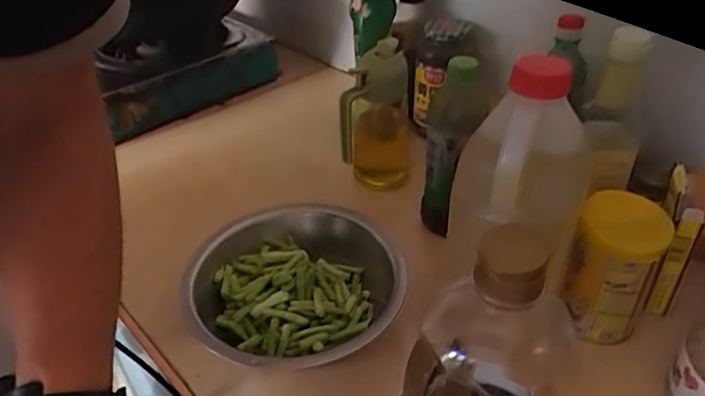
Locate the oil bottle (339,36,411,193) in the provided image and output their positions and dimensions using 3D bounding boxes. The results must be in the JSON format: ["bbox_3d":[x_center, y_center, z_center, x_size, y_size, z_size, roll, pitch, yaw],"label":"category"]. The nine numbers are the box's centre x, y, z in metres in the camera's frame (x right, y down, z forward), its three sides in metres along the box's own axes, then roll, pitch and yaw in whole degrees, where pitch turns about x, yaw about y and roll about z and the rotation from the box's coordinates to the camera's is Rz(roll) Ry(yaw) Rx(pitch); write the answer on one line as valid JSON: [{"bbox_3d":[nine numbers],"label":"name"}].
[{"bbox_3d":[0.034,-0.103,0.720,0.079,0.185,0.115,3,38,9],"label":"oil bottle"}]

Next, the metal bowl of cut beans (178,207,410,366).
[{"bbox_3d":[-0.051,0.095,0.548,0.200,0.079,0.179,-14,38,-13],"label":"metal bowl of cut beans"}]

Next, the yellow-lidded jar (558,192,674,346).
[{"bbox_3d":[0.237,0.066,0.507,0.069,0.140,0.072,-3,37,2],"label":"yellow-lidded jar"}]

